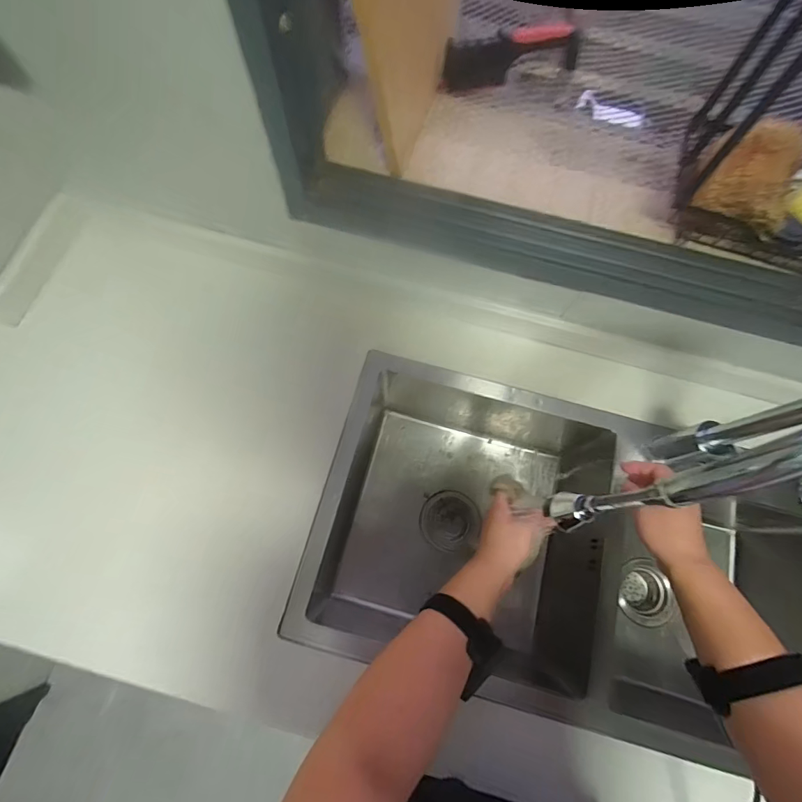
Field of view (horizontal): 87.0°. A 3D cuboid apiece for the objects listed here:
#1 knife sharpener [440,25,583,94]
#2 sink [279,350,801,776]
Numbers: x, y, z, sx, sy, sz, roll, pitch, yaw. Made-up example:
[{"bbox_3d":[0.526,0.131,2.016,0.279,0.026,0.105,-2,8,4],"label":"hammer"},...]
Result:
[{"bbox_3d":[0.162,-0.512,0.629,0.207,0.060,0.055,-18,74,-7],"label":"knife sharpener"},{"bbox_3d":[0.268,0.230,0.674,0.704,0.239,0.421,18,73,4],"label":"sink"}]

